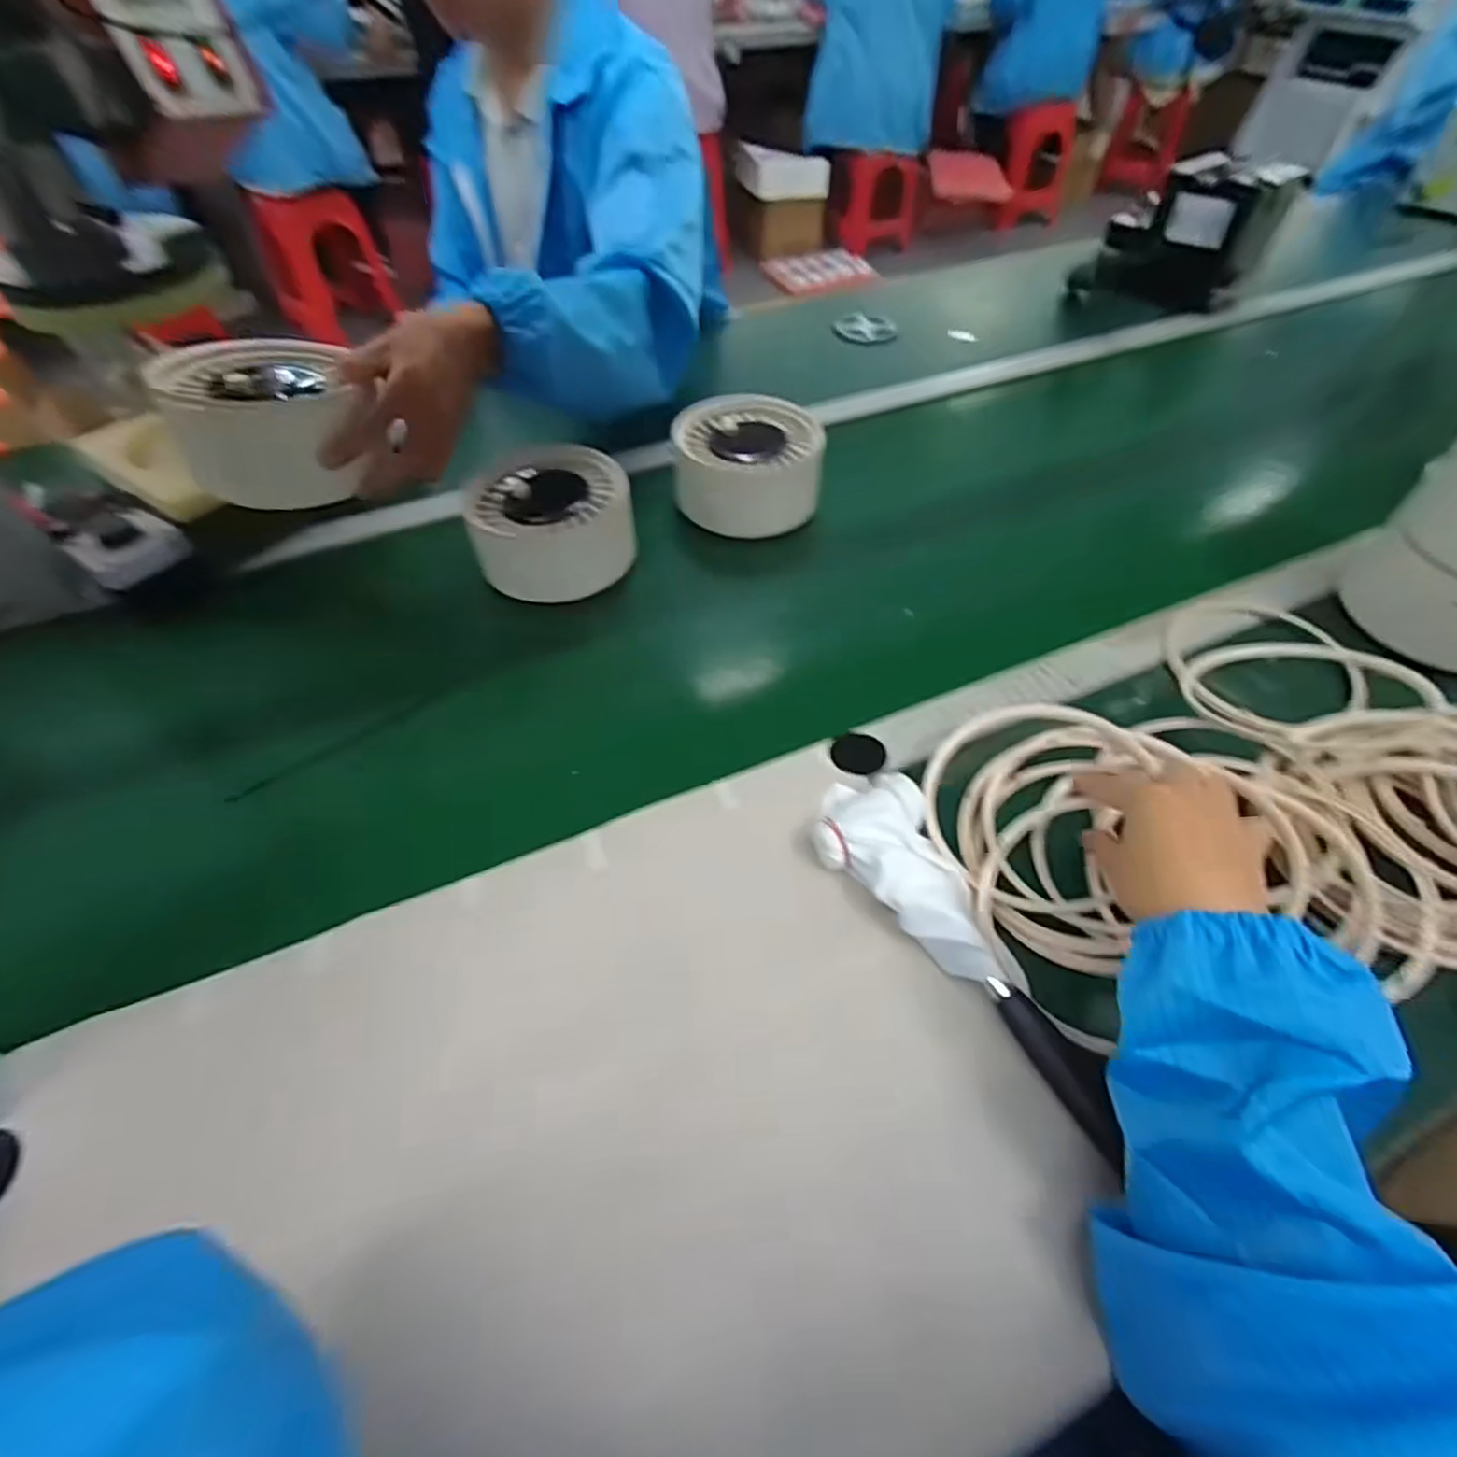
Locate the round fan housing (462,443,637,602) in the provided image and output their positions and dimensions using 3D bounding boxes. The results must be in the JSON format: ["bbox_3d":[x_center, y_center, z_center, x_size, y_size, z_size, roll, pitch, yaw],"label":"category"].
[{"bbox_3d":[-0.157,-0.187,0.606,0.135,0.074,0.128,0,52,-1],"label":"round fan housing"}]

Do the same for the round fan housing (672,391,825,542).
[{"bbox_3d":[0.018,-0.249,0.661,0.141,0.081,0.128,-6,52,-5],"label":"round fan housing"}]

